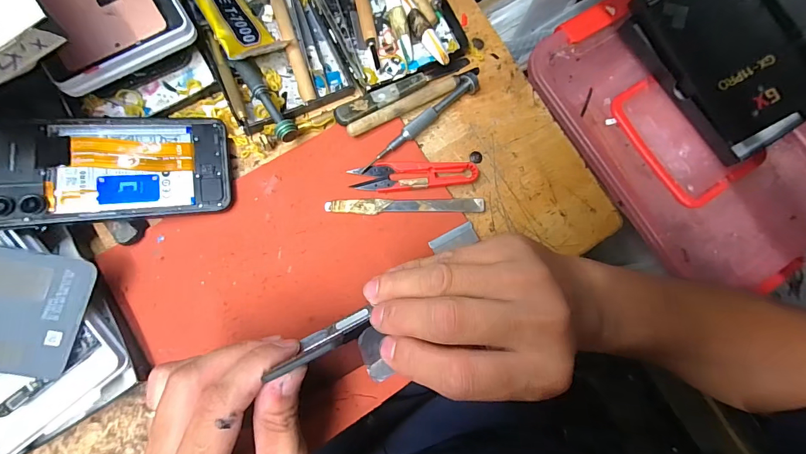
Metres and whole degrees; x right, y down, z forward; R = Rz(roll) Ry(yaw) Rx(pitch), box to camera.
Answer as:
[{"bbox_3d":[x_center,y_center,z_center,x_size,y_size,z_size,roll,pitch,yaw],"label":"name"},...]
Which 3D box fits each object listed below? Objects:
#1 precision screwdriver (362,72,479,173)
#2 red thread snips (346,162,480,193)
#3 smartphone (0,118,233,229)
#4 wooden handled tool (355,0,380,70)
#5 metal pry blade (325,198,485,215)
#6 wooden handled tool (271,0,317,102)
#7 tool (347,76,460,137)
[{"bbox_3d":[0.017,-0.088,0.308,0.125,0.010,0.015,-42,87,-10],"label":"precision screwdriver"},{"bbox_3d":[0.010,-0.042,0.301,0.101,0.013,0.024,-3,81,-6],"label":"red thread snips"},{"bbox_3d":[-0.213,-0.042,0.263,0.162,0.013,0.076,-6,86,-21],"label":"smartphone"},{"bbox_3d":[-0.035,-0.196,0.319,0.011,0.009,0.119,-12,82,-8],"label":"wooden handled tool"},{"bbox_3d":[0.005,-0.017,0.300,0.130,0.004,0.012,-2,81,-6],"label":"metal pry blade"},{"bbox_3d":[-0.093,-0.151,0.307,0.011,0.011,0.099,-18,83,-8],"label":"wooden handled tool"},{"bbox_3d":[0.002,-0.102,0.307,0.106,0.009,0.013,-29,85,-9],"label":"tool"}]

